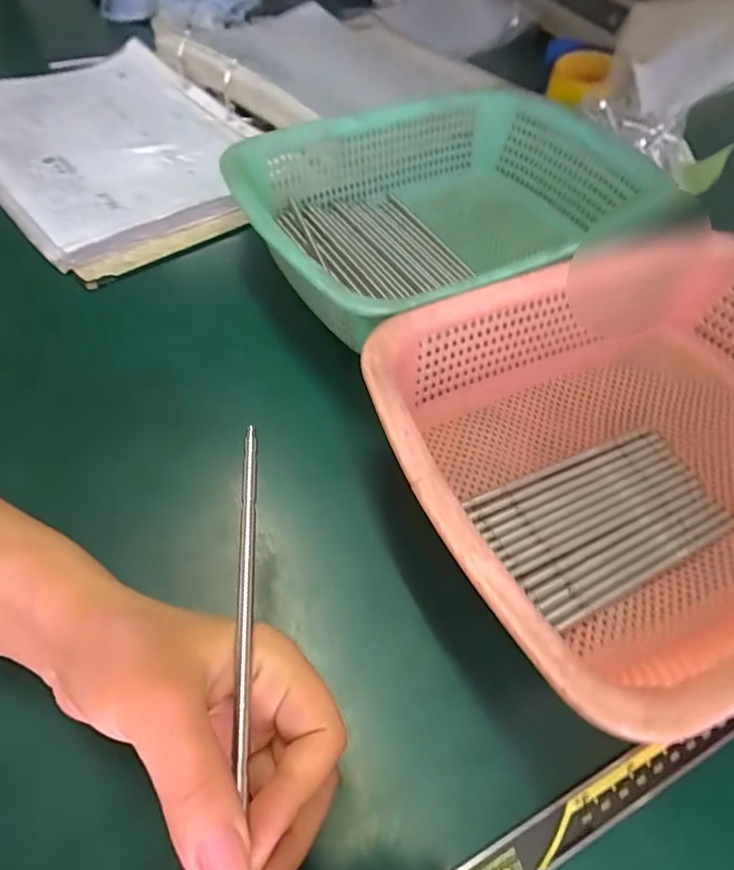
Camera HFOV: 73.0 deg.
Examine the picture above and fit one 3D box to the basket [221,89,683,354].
[{"bbox_3d":[0.054,-0.168,0.397,0.298,0.090,0.227,-21,60,-18],"label":"basket"}]

